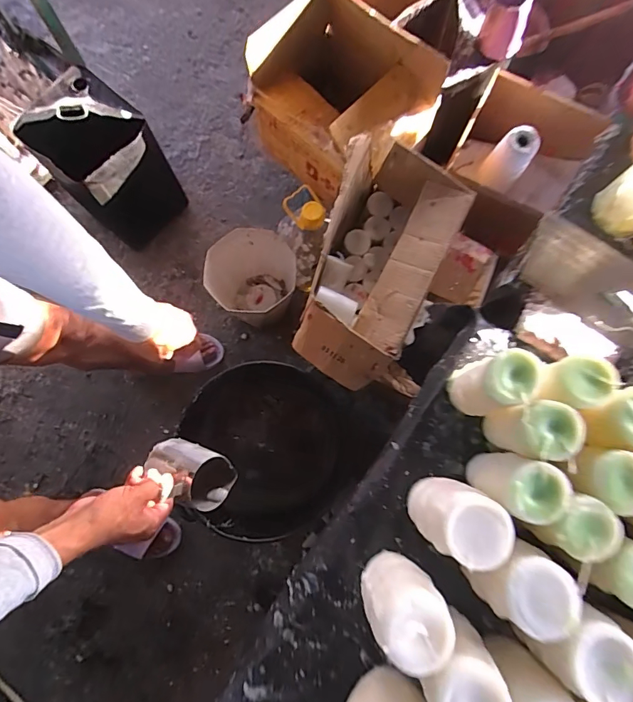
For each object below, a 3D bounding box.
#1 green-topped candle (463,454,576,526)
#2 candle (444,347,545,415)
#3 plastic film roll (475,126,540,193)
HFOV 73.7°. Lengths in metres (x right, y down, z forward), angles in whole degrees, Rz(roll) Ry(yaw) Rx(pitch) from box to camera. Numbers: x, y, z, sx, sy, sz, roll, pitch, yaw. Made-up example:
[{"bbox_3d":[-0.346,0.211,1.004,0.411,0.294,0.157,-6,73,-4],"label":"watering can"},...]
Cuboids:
[{"bbox_3d":[0.187,0.132,0.404,0.055,0.098,0.064,20,79,3],"label":"green-topped candle"},{"bbox_3d":[0.174,0.034,0.428,0.050,0.113,0.049,0,78,-1],"label":"candle"},{"bbox_3d":[0.474,-0.479,1.031,0.096,0.145,0.073,34,80,6],"label":"plastic film roll"}]

